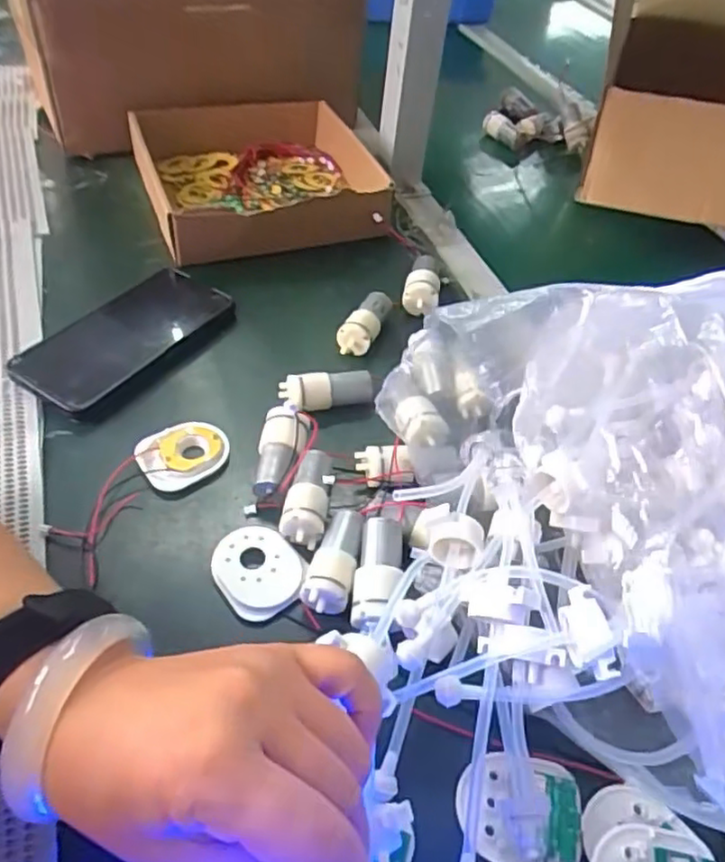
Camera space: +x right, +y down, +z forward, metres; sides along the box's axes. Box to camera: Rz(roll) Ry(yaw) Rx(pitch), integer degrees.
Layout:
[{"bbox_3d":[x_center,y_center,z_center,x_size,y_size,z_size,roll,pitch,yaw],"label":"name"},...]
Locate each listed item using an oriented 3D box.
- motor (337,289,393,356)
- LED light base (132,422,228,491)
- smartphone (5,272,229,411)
[{"bbox_3d":[0.003,-0.090,0.538,0.028,0.028,0.060,19,48,11],"label":"motor"},{"bbox_3d":[-0.119,0.015,0.444,0.057,0.009,0.046,-23,54,-25],"label":"LED light base"},{"bbox_3d":[-0.179,-0.074,0.504,0.075,0.012,0.161,27,46,18],"label":"smartphone"}]

